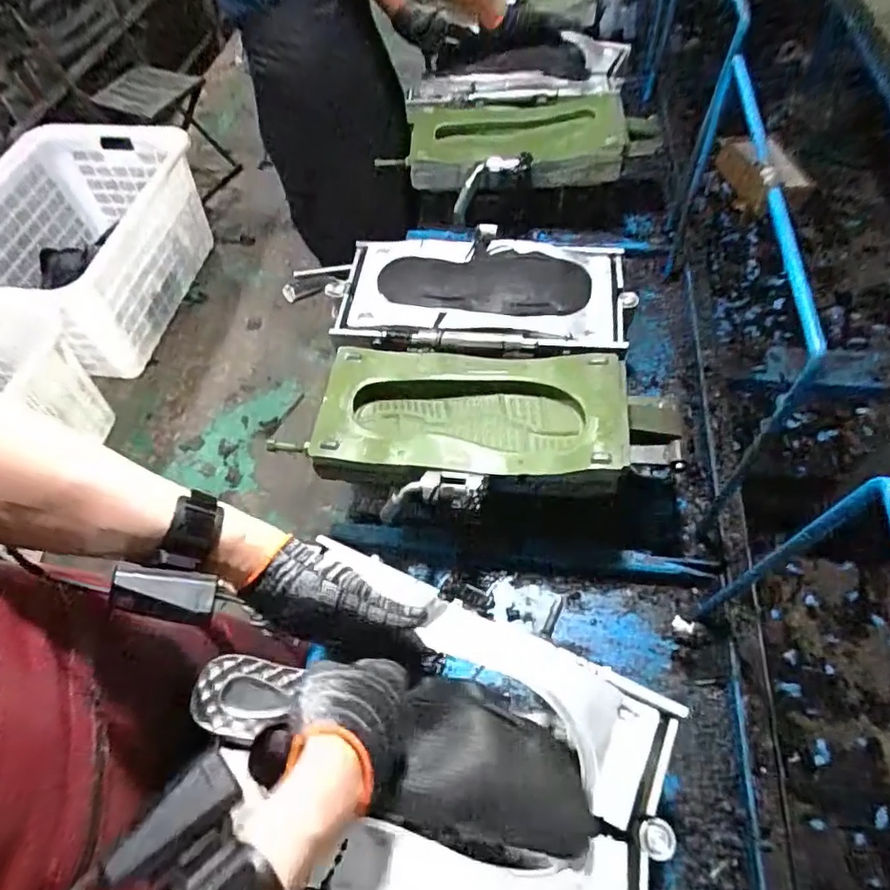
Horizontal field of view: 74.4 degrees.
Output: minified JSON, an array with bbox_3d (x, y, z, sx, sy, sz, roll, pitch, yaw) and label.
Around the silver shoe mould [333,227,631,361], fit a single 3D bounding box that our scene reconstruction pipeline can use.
[{"bbox_3d":[0.044,-0.211,0.822,0.421,0.048,0.218,6,57,8],"label":"silver shoe mould"}]

